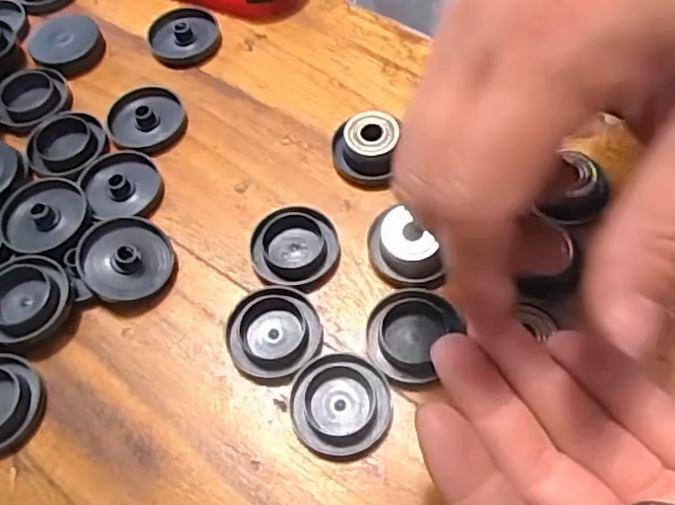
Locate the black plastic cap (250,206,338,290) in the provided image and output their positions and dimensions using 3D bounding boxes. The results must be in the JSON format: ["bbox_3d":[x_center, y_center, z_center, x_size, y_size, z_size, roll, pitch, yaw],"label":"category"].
[{"bbox_3d":[-0.016,-0.002,0.233,0.031,0.007,0.031,-1,61,2],"label":"black plastic cap"}]

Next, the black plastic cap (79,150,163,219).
[{"bbox_3d":[-0.087,-0.029,0.252,0.029,0.004,0.030,-1,61,2],"label":"black plastic cap"}]

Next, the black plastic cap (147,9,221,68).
[{"bbox_3d":[-0.072,-0.102,0.294,0.032,0.006,0.035,-1,61,2],"label":"black plastic cap"}]

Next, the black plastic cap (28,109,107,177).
[{"bbox_3d":[-0.114,-0.046,0.264,0.031,0.006,0.034,-1,61,2],"label":"black plastic cap"}]

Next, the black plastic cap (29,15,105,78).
[{"bbox_3d":[-0.127,-0.097,0.294,0.032,0.011,0.032,-1,61,2],"label":"black plastic cap"}]

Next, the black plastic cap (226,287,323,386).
[{"bbox_3d":[-0.022,0.030,0.217,0.032,0.005,0.032,-4,61,1],"label":"black plastic cap"}]

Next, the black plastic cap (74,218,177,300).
[{"bbox_3d":[-0.079,0.002,0.233,0.032,0.012,0.032,-1,61,2],"label":"black plastic cap"}]

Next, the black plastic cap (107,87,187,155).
[{"bbox_3d":[-0.082,-0.057,0.269,0.031,0.006,0.033,-1,61,2],"label":"black plastic cap"}]

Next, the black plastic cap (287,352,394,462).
[{"bbox_3d":[0.001,0.050,0.204,0.032,0.004,0.033,0,61,3],"label":"black plastic cap"}]

